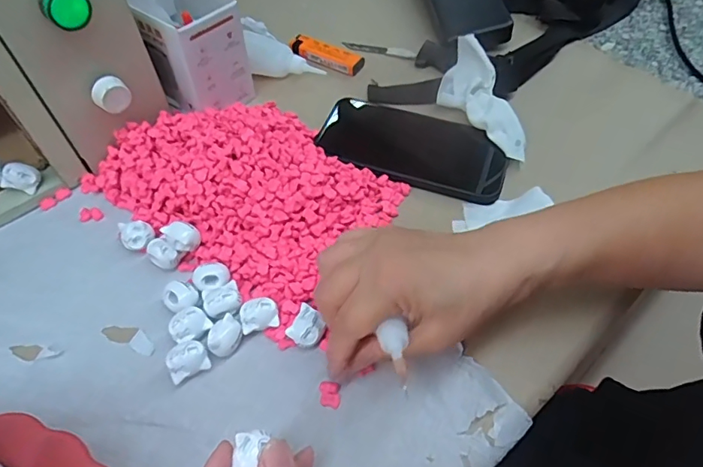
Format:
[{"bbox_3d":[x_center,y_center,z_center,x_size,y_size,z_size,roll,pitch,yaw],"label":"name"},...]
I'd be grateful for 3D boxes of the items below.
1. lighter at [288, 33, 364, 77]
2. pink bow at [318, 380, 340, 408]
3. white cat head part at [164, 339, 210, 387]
[{"bbox_3d":[-0.028,-0.189,0.518,0.084,0.012,0.024,24,57,17],"label":"lighter"},{"bbox_3d":[-0.014,0.101,0.312,0.013,0.006,0.016,0,54,0],"label":"pink bow"},{"bbox_3d":[-0.106,0.083,0.321,0.024,0.017,0.020,-27,58,-18],"label":"white cat head part"}]

